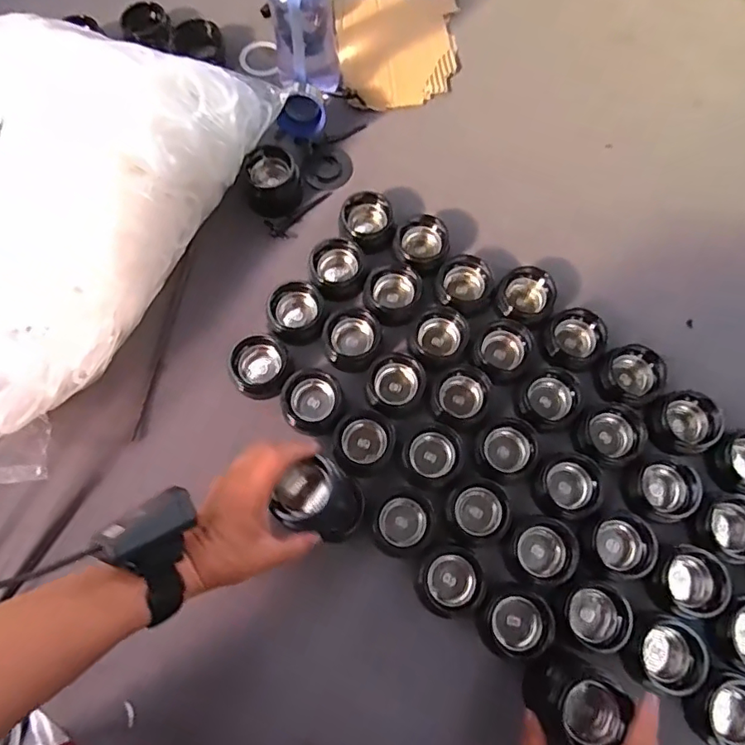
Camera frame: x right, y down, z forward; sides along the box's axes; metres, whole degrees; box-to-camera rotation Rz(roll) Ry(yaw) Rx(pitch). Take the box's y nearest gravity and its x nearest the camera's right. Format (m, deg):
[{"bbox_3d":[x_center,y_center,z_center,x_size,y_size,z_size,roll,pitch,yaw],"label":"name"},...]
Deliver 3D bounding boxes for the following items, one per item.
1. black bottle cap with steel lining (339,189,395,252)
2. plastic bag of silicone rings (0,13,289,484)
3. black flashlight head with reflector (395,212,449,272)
[{"bbox_3d":[-0.008,-0.176,0.636,0.062,0.034,0.067,39,76,11],"label":"black bottle cap with steel lining"},{"bbox_3d":[-0.349,-0.164,0.532,0.287,0.130,0.497,25,73,7],"label":"plastic bag of silicone rings"},{"bbox_3d":[0.057,-0.149,0.630,0.060,0.037,0.056,21,73,7],"label":"black flashlight head with reflector"}]

